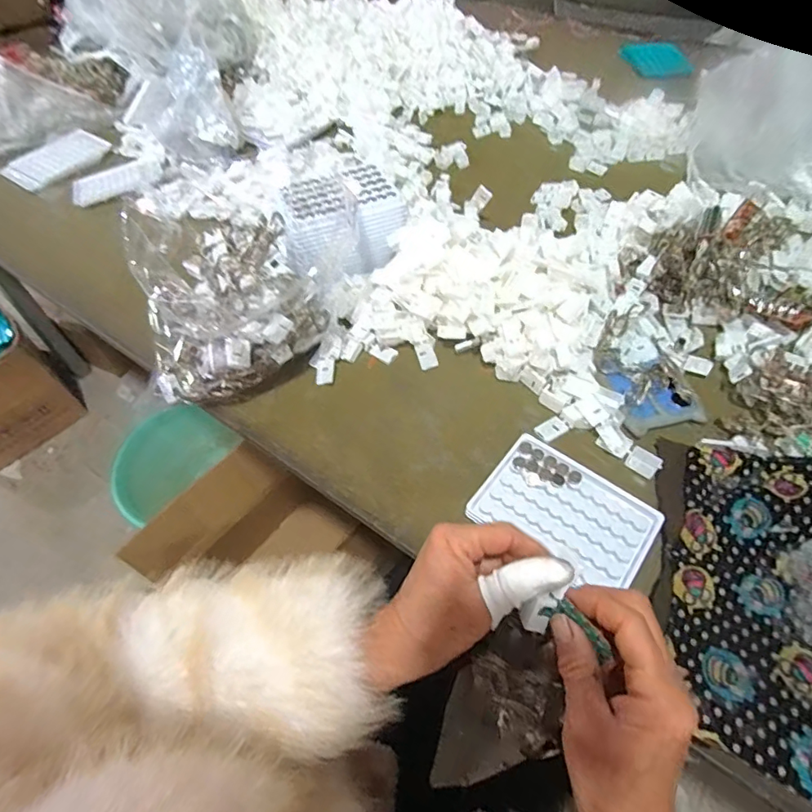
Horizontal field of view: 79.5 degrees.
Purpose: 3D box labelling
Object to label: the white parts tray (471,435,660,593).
[{"bbox_3d":[0.130,0.088,0.402,0.130,0.017,0.091,32,61,23],"label":"white parts tray"}]

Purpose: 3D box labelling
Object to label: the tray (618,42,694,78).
[{"bbox_3d":[0.498,-0.690,0.974,0.101,0.022,0.142,-6,53,-2],"label":"tray"}]

